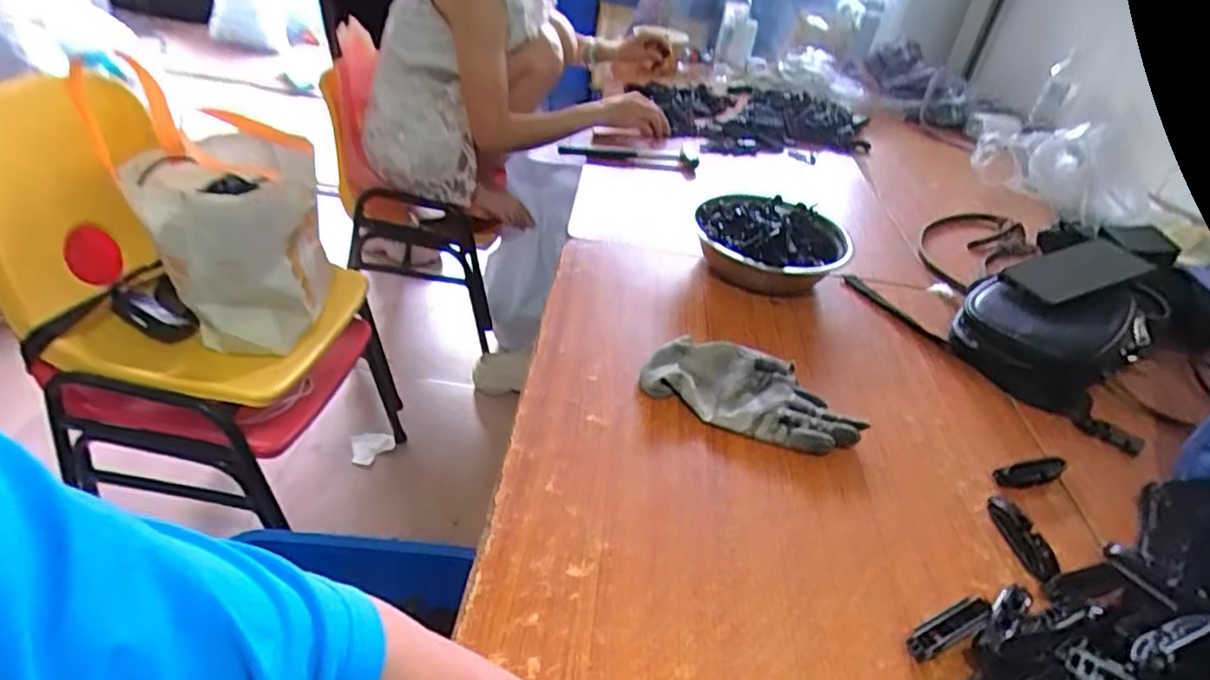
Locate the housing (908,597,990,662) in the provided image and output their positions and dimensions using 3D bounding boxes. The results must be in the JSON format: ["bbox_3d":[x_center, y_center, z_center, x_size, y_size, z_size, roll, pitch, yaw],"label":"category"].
[{"bbox_3d":[0.241,0.202,0.458,0.073,0.016,0.020,-15,41,-27],"label":"housing"}]

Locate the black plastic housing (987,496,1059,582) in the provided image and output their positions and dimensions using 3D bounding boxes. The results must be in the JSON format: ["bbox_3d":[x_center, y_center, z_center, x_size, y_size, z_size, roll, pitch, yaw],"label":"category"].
[{"bbox_3d":[0.340,0.160,0.530,0.022,0.014,0.082,5,36,-3],"label":"black plastic housing"}]

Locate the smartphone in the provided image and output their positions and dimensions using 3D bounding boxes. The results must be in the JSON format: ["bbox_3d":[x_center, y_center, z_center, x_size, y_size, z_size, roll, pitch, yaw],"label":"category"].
[{"bbox_3d":[0.542,-0.081,0.757,0.134,0.014,0.076,-20,47,-5],"label":"smartphone"}]

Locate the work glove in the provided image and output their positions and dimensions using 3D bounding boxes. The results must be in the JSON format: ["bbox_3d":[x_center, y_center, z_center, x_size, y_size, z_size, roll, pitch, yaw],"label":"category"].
[{"bbox_3d":[0.142,0.049,0.637,0.201,0.029,0.102,17,37,13],"label":"work glove"}]

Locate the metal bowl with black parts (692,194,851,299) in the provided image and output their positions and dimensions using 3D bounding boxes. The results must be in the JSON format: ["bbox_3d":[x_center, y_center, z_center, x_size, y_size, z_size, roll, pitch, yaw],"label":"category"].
[{"bbox_3d":[0.211,-0.120,0.843,0.182,0.077,0.185,5,36,-3],"label":"metal bowl with black parts"}]

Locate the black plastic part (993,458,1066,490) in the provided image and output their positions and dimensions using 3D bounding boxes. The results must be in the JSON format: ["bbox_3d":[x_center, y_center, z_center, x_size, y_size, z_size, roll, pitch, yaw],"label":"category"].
[{"bbox_3d":[0.390,0.120,0.596,0.073,0.016,0.020,-7,38,-19],"label":"black plastic part"}]

